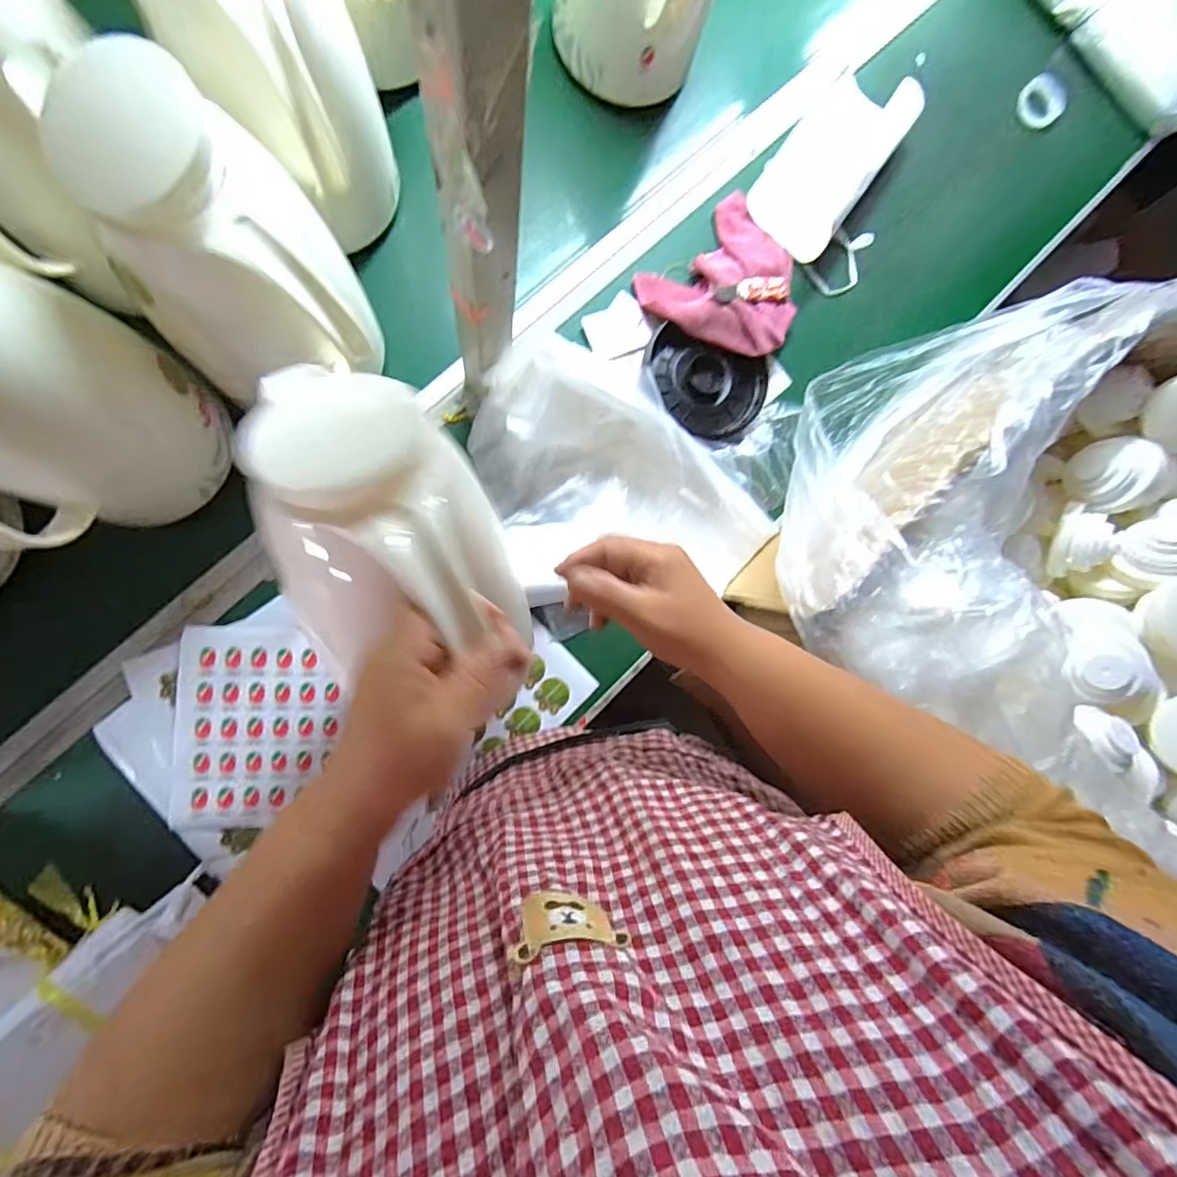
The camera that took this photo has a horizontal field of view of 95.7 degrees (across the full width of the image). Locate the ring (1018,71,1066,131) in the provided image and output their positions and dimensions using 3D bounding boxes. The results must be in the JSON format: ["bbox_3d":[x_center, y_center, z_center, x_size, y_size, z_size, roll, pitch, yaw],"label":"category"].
[{"bbox_3d":[0.602,-0.647,0.706,0.059,0.015,0.068,44,81,-3],"label":"ring"}]

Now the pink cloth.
[{"bbox_3d":[0.162,-0.339,0.596,0.178,0.034,0.159,-44,93,-9],"label":"pink cloth"}]

